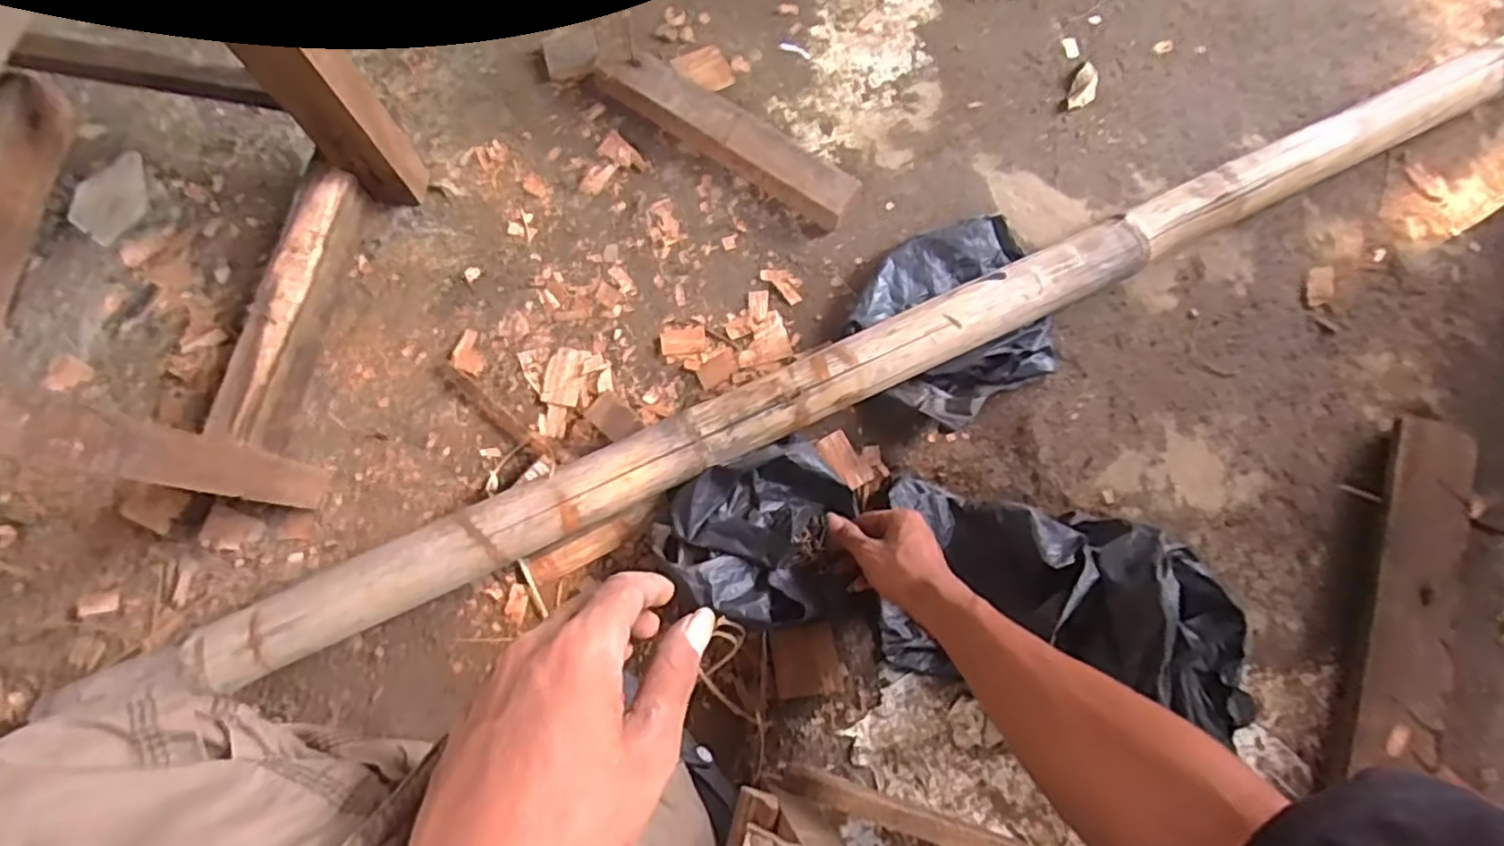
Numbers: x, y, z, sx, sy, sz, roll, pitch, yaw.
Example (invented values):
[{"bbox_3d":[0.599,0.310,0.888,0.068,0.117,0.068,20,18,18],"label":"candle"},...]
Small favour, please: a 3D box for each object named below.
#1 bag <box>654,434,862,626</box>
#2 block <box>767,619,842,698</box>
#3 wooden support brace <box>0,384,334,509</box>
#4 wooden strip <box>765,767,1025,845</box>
[{"bbox_3d":[0.009,0.105,0.650,0.182,0.077,0.158,-7,77,-3],"label":"bag"},{"bbox_3d":[0.050,0.223,0.648,0.060,0.013,0.064,-8,77,-4],"label":"block"},{"bbox_3d":[-0.398,0.022,0.471,0.029,0.398,0.039,18,75,2],"label":"wooden support brace"},{"bbox_3d":[0.135,0.327,0.561,0.244,0.021,0.020,18,75,2],"label":"wooden strip"}]

